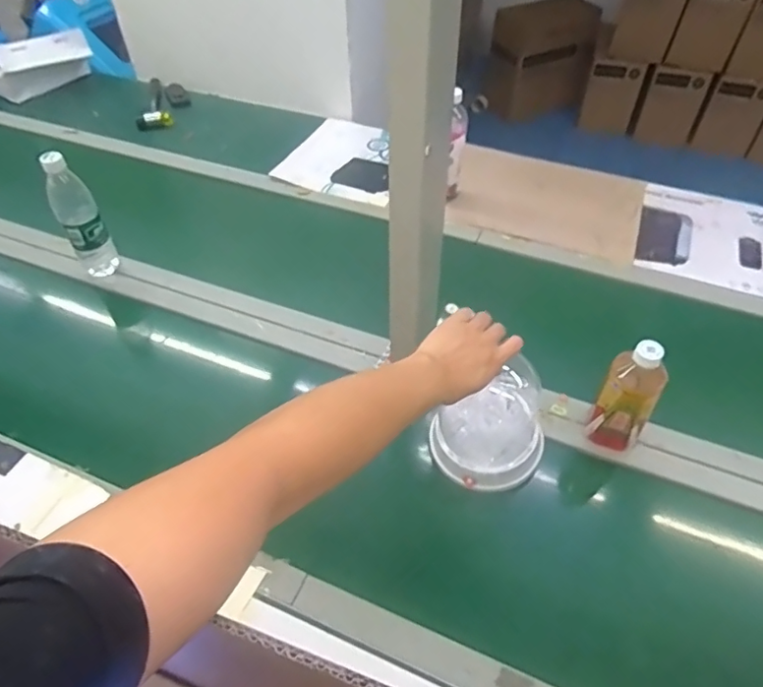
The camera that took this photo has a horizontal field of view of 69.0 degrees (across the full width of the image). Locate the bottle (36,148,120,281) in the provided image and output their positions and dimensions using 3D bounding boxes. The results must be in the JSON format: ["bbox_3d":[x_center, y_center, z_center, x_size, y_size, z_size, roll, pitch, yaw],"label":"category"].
[{"bbox_3d":[-0.525,-0.221,0.962,0.064,0.225,0.066,-25,54,-20],"label":"bottle"}]

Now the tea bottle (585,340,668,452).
[{"bbox_3d":[0.325,0.065,0.725,0.067,0.176,0.065,27,55,22],"label":"tea bottle"}]

